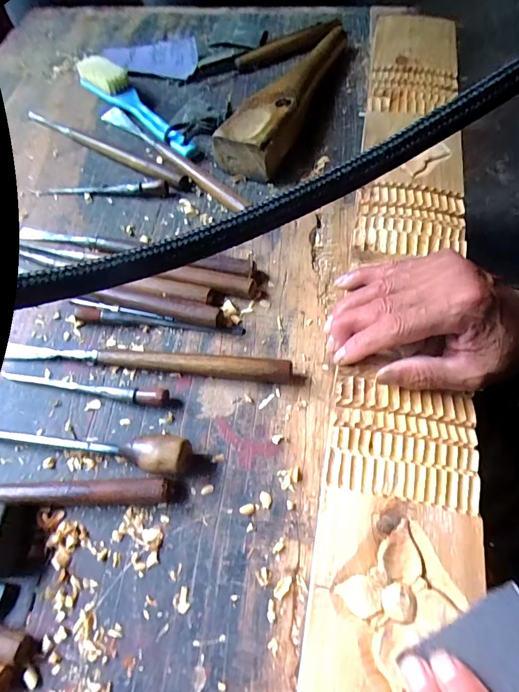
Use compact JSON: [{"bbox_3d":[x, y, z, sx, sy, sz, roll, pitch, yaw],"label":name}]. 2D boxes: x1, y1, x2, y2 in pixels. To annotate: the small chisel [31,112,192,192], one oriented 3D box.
[{"bbox_3d":[-0.187,-0.234,0.469,0.255,0.014,0.014,29,68,17],"label":"small chisel"}]

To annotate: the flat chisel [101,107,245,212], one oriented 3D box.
[{"bbox_3d":[-0.103,-0.219,0.456,0.019,0.015,0.252,-42,68,-17],"label":"flat chisel"}]

